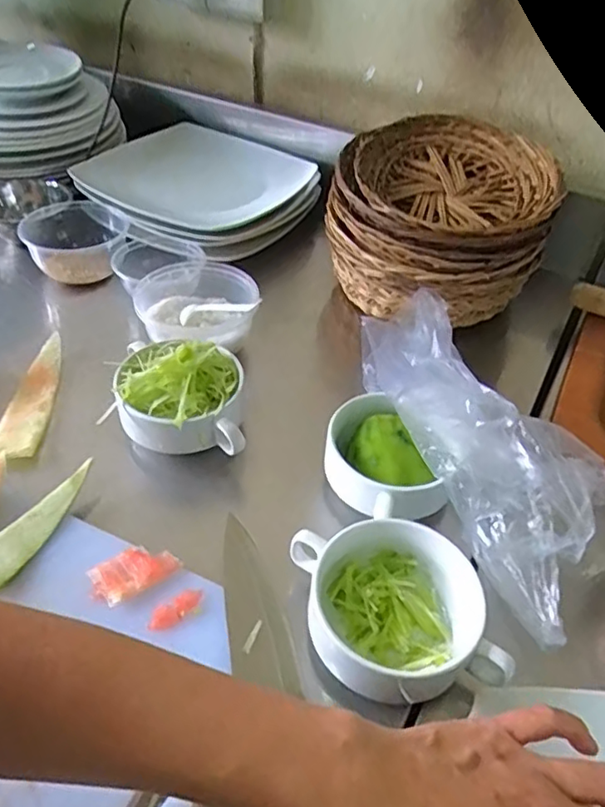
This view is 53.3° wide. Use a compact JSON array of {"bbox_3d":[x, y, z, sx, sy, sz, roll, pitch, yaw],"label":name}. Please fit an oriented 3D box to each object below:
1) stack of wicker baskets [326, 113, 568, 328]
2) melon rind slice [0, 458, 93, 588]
[{"bbox_3d":[0.149,-0.202,0.659,0.219,0.119,0.243,18,45,14],"label":"stack of wicker baskets"},{"bbox_3d":[-0.189,0.083,0.424,0.032,0.012,0.108,21,48,18],"label":"melon rind slice"}]

